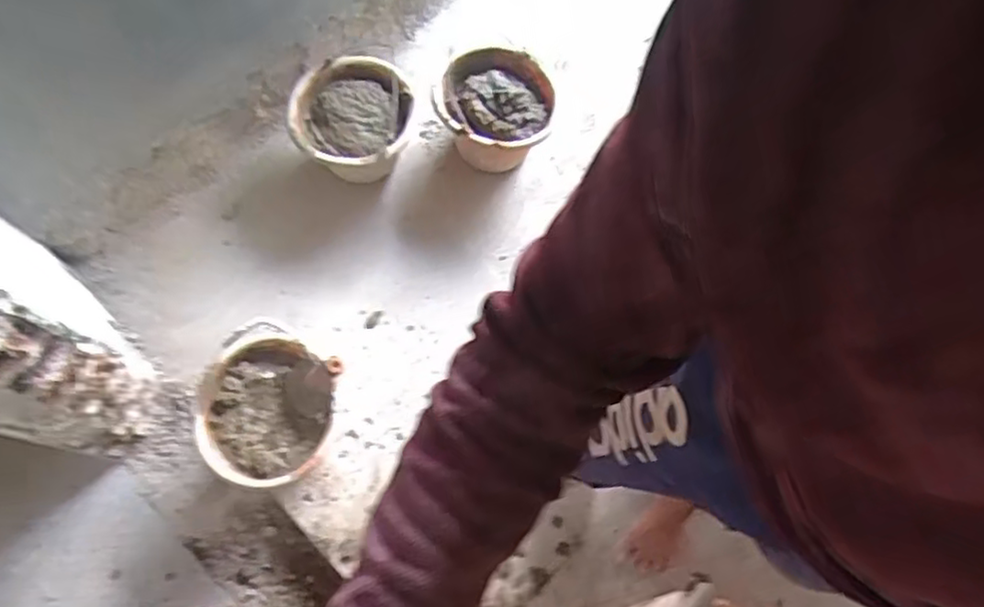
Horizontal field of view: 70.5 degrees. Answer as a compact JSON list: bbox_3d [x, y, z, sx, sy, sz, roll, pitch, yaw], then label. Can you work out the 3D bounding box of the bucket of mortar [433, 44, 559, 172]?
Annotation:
[{"bbox_3d":[0.005,-0.392,1.454,0.239,0.176,0.203,9,71,2],"label":"bucket of mortar"}]

